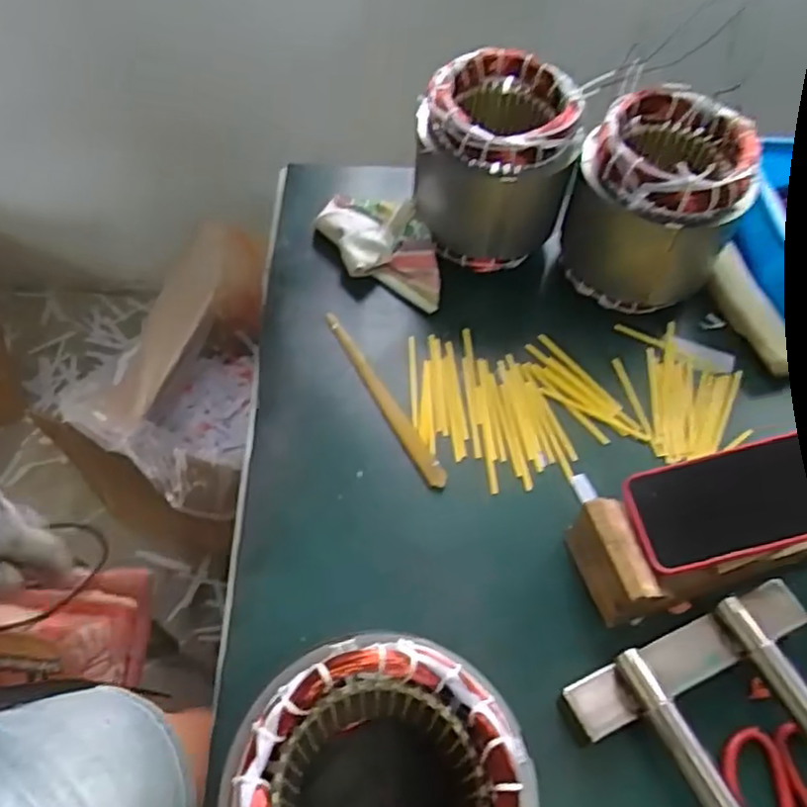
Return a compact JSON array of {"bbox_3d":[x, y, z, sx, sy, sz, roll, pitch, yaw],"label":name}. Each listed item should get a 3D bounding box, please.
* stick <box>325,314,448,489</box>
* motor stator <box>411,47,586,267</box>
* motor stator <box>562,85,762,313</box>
[{"bbox_3d":[-0.020,-0.008,0.633,0.018,0.013,0.206,-25,62,-17],"label":"stick"},{"bbox_3d":[0.087,-0.231,0.693,0.147,0.170,0.140,-2,58,-4],"label":"motor stator"},{"bbox_3d":[0.245,-0.189,0.674,0.143,0.168,0.143,1,57,-2],"label":"motor stator"}]

